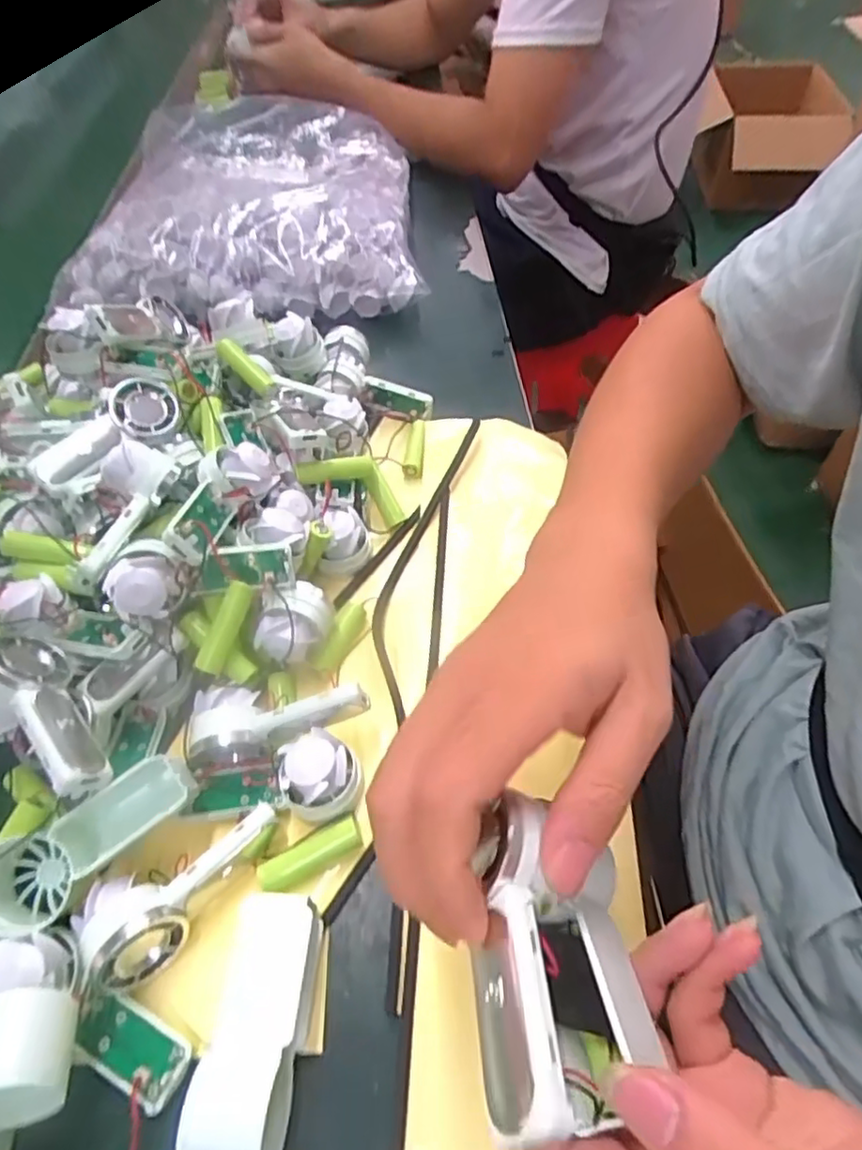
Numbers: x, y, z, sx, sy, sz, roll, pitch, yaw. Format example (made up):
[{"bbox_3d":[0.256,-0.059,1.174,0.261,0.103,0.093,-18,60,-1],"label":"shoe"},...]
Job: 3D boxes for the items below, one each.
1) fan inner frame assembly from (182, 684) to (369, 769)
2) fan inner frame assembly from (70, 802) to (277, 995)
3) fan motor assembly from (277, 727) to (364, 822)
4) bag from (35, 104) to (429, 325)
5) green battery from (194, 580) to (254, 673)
[{"bbox_3d":[-0.078,0.072,0.327,0.090,0.038,0.034,-9,52,-4],"label":"fan inner frame assembly"},{"bbox_3d":[-0.110,0.141,0.285,0.091,0.030,0.038,-29,56,-18],"label":"fan inner frame assembly"},{"bbox_3d":[-0.054,0.098,0.314,0.037,0.027,0.036,-10,52,-4],"label":"fan motor assembly"},{"bbox_3d":[-0.177,-0.371,0.633,0.310,0.081,0.299,-5,52,-1],"label":"bag"},{"bbox_3d":[-0.108,0.027,0.333,0.011,0.011,0.050,20,83,17],"label":"green battery"}]

